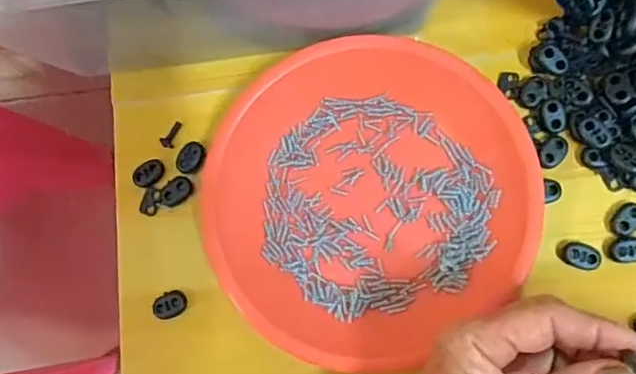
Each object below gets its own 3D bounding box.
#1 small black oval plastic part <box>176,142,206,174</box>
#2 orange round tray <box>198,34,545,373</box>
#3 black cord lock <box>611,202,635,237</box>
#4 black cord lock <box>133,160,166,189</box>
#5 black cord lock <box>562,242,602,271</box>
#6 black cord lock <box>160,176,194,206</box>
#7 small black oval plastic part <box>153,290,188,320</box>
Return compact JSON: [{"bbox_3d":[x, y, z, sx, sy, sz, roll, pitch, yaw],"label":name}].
[{"bbox_3d":[-0.083,-0.019,0.373,0.017,0.004,0.021,30,86,8],"label":"small black oval plastic part"},{"bbox_3d":[0.026,0.002,0.348,0.185,0.025,0.194,-1,82,5],"label":"orange round tray"},{"bbox_3d":[0.185,0.019,0.342,0.015,0.004,0.022,43,88,9],"label":"black cord lock"},{"bbox_3d":[-0.111,-0.009,0.373,0.021,0.004,0.013,-38,81,-1],"label":"black cord lock"},{"bbox_3d":[0.157,0.041,0.340,0.022,0.005,0.015,13,83,7],"label":"black cord lock"},{"bbox_3d":[-0.092,0.002,0.372,0.023,0.004,0.016,-37,81,-1],"label":"black cord lock"},{"bbox_3d":[-0.093,0.074,0.361,0.021,0.005,0.016,-14,81,3],"label":"small black oval plastic part"}]

